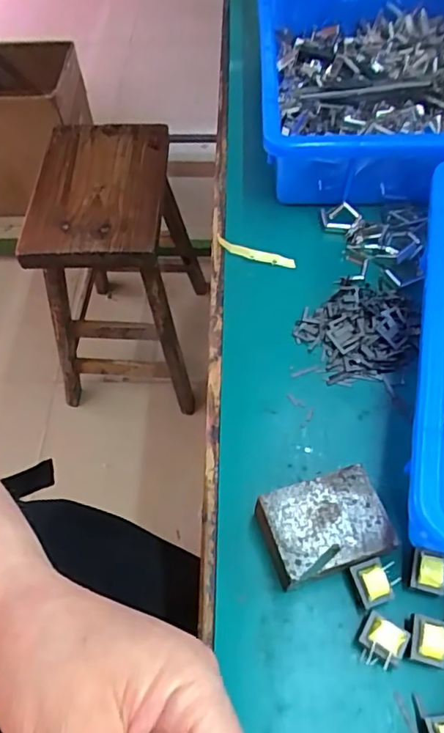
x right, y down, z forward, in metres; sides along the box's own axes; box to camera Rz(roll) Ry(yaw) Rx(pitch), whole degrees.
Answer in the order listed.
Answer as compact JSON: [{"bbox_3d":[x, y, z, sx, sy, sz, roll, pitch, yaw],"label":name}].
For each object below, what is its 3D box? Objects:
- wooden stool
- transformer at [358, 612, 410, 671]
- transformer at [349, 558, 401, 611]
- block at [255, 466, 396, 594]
[{"bbox_3d":[-0.197,-0.175,1.014,0.247,0.432,0.312,1,57,2],"label":"wooden stool"},{"bbox_3d":[0.071,0.124,0.240,0.018,0.018,0.018,27,62,20],"label":"transformer"},{"bbox_3d":[0.073,0.102,0.252,0.019,0.017,0.019,-17,57,-7],"label":"transformer"},{"bbox_3d":[0.050,0.081,0.263,0.059,0.027,0.043,-16,57,-7],"label":"block"}]

